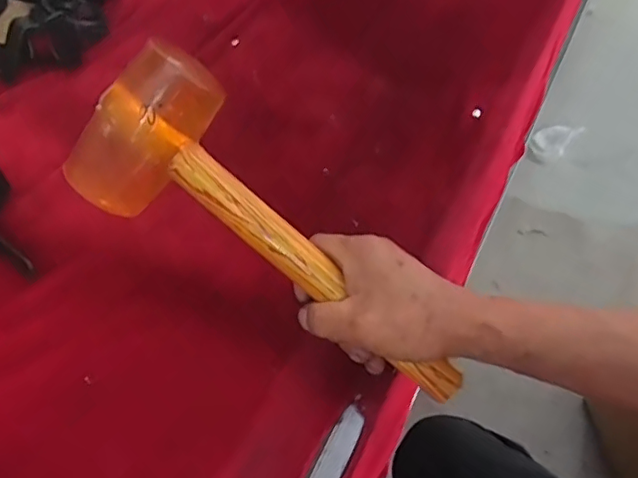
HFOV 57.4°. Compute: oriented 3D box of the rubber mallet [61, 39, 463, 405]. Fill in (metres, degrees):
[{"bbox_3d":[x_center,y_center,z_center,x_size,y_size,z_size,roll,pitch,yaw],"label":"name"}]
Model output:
[{"bbox_3d":[-0.023,0.002,0.413,0.317,0.077,0.110,40,63,-1],"label":"rubber mallet"}]

